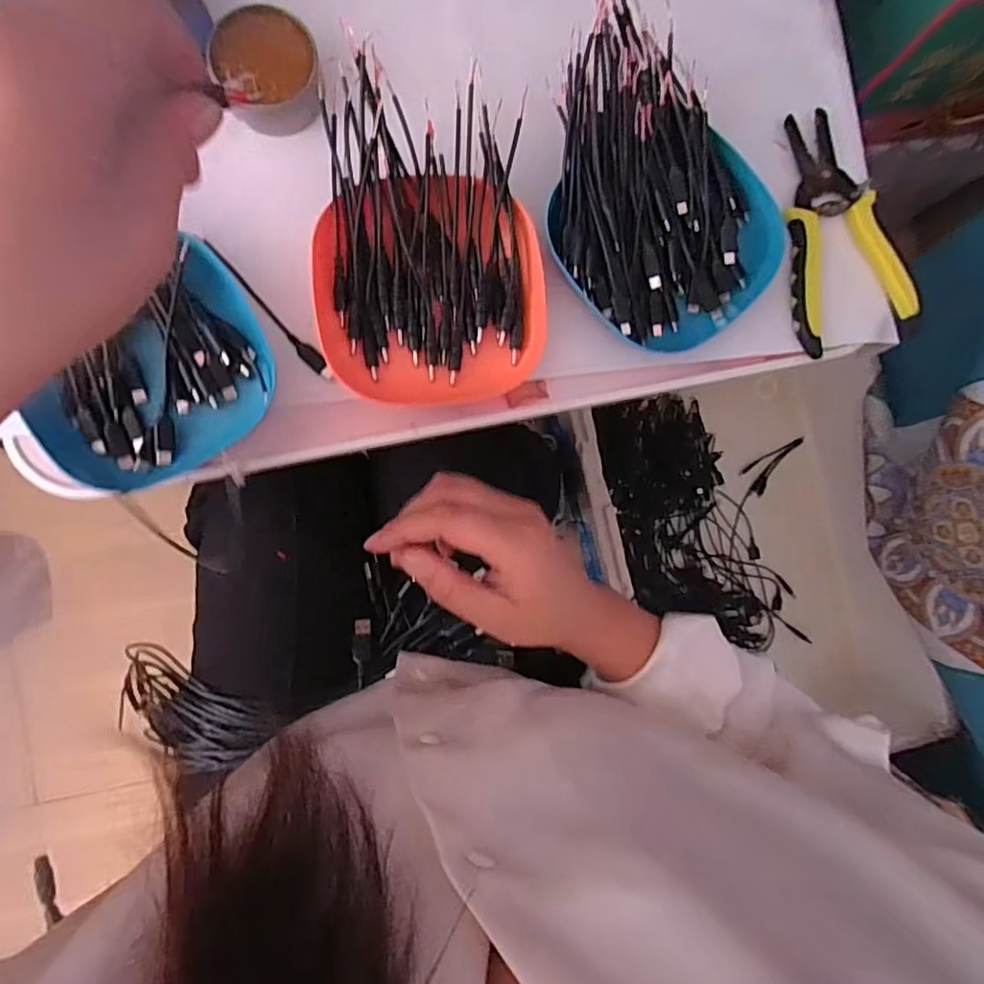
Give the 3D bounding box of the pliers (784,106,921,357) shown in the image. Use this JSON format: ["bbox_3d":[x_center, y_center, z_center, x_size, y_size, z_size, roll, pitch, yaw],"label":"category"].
[{"bbox_3d":[0.229,-0.182,0.403,0.082,0.013,0.155,-23,92,-6],"label":"pliers"}]

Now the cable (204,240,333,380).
[{"bbox_3d":[-0.141,-0.114,0.374,0.011,0.014,0.111,-43,94,-5],"label":"cable"}]

